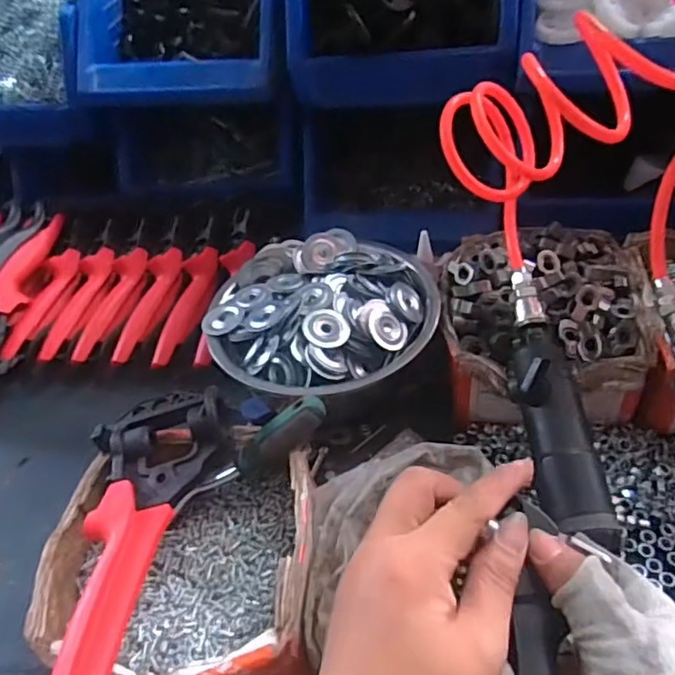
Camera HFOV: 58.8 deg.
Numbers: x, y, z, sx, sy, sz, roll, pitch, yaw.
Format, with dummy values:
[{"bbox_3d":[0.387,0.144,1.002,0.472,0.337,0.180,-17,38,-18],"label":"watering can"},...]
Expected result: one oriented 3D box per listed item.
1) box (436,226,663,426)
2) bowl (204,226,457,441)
[{"bbox_3d":[0.158,-0.011,0.474,0.148,0.073,0.176,1,45,9],"label":"box"},{"bbox_3d":[-0.006,-0.002,0.509,0.183,0.099,0.164,-10,44,-2],"label":"bowl"}]

